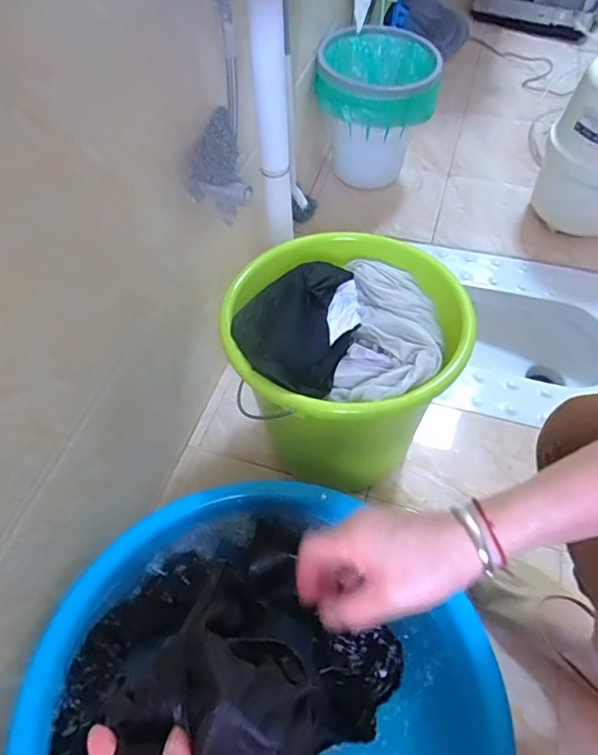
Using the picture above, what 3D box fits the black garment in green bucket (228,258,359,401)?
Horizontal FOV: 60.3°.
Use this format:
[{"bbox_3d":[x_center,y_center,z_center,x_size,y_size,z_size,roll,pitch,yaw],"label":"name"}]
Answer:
[{"bbox_3d":[-0.003,-0.081,0.652,0.146,0.059,0.209,19,58,16],"label":"black garment in green bucket"}]

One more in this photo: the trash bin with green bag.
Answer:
[{"bbox_3d":[0.180,-0.596,1.200,0.256,0.289,0.237,12,57,12],"label":"trash bin with green bag"}]

